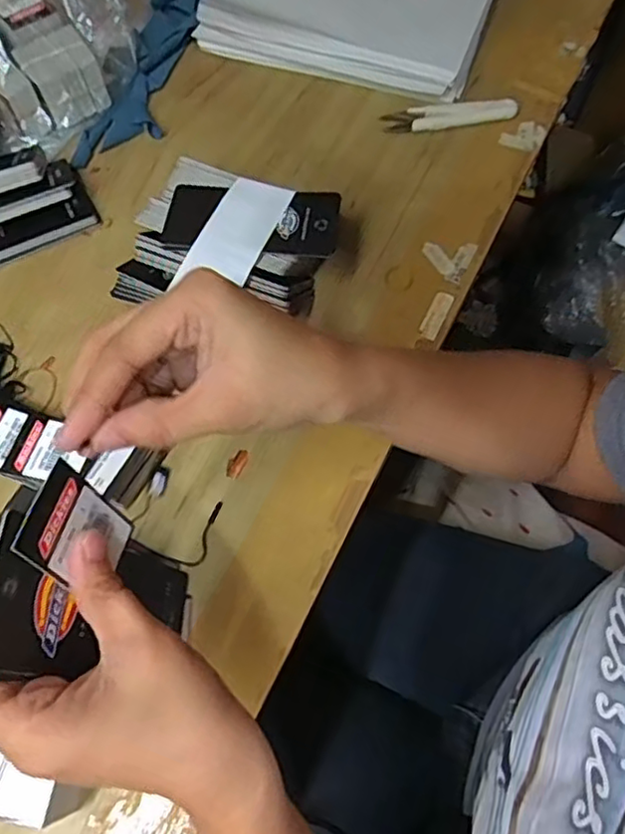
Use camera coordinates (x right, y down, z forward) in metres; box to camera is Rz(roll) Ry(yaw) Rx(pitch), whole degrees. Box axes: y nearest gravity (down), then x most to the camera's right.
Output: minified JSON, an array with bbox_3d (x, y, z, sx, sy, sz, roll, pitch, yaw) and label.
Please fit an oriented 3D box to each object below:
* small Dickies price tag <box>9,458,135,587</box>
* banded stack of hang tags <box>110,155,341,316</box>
[{"bbox_3d":[-0.087,0.044,0.238,0.004,0.047,0.038,-7,46,23],"label":"small Dickies price tag"},{"bbox_3d":[-0.053,-0.108,0.415,0.124,0.045,0.094,16,66,9],"label":"banded stack of hang tags"}]

